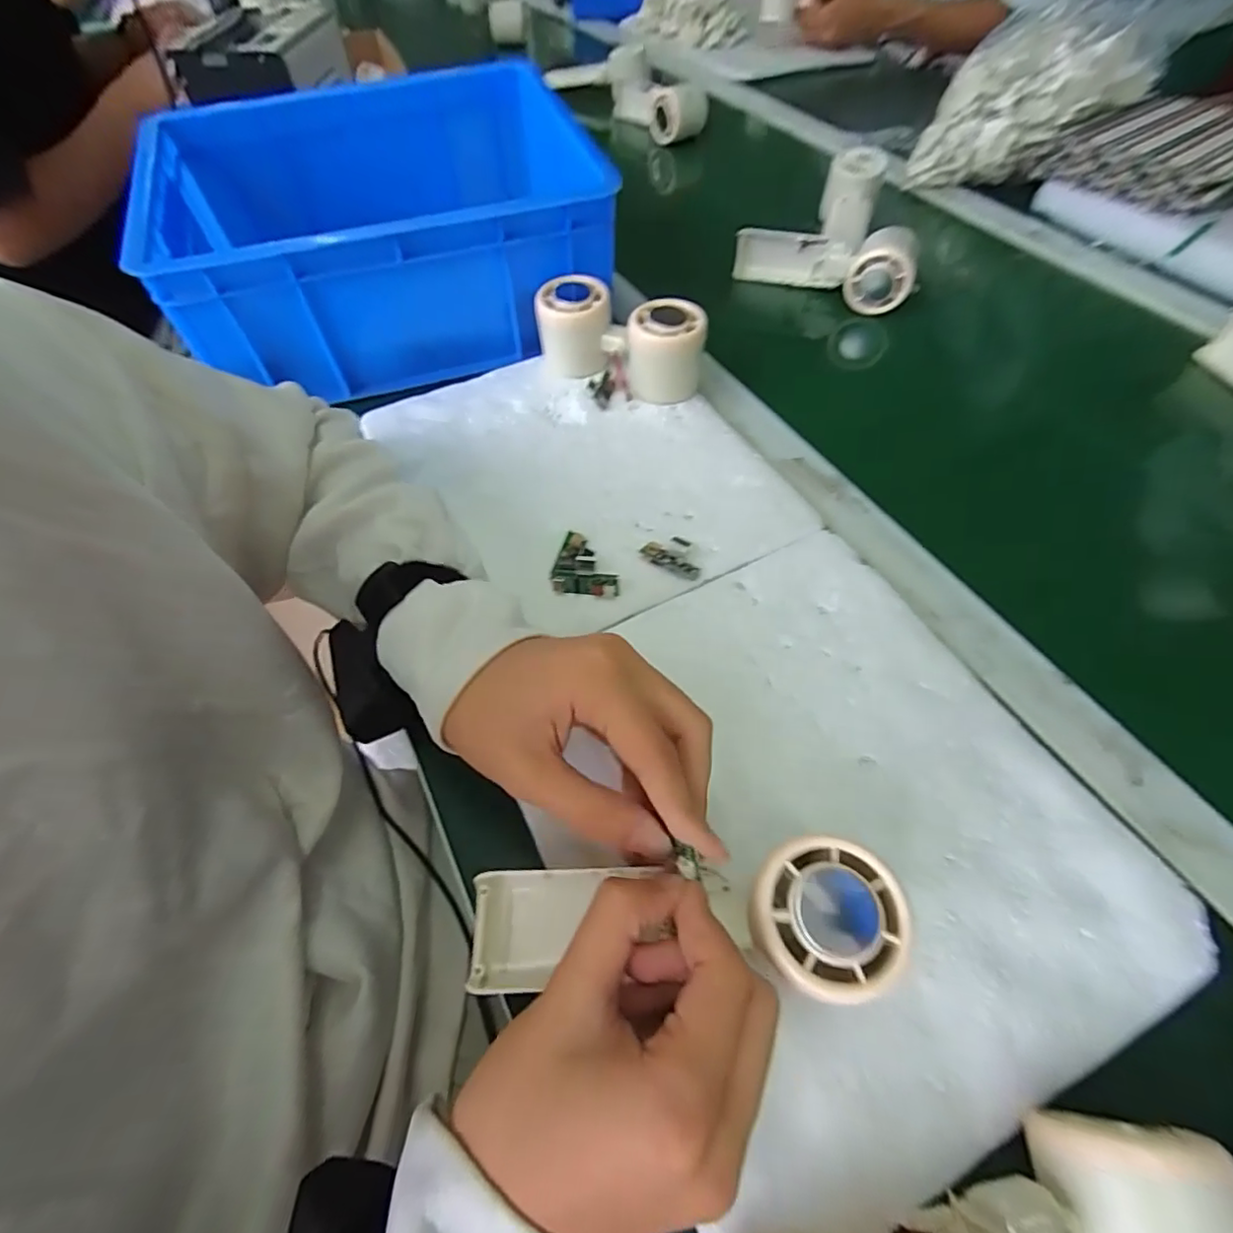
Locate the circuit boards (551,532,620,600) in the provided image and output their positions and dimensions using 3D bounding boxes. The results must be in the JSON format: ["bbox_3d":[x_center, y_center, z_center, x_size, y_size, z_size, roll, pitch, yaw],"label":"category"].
[{"bbox_3d":[-0.016,-0.033,0.364,0.040,0.011,0.043,7,57,7],"label":"circuit boards"}]

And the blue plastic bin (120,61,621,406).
[{"bbox_3d":[-0.195,-0.333,0.508,0.334,0.125,0.260,-17,58,-10],"label":"blue plastic bin"}]

